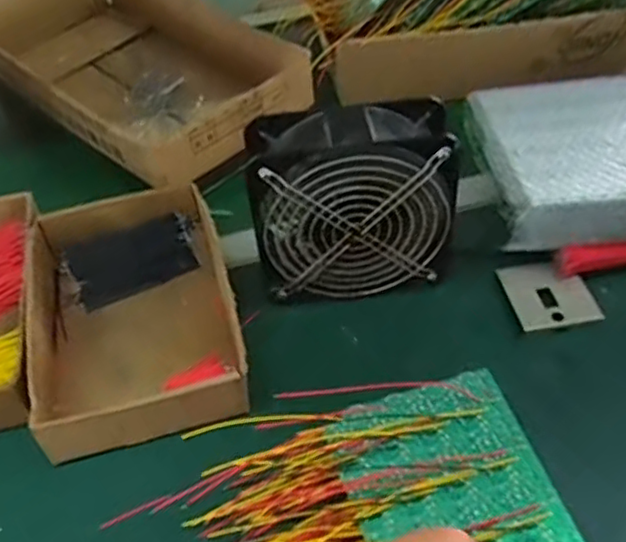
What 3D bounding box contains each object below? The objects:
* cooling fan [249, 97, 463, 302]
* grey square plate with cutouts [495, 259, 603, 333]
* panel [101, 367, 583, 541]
[{"bbox_3d":[0.030,-0.052,0.514,0.142,0.142,0.062,-6,45,0],"label":"cooling fan"},{"bbox_3d":[0.188,0.018,0.530,0.062,0.010,0.061,-10,52,1],"label":"grey square plate with cutouts"},{"bbox_3d":[0.041,0.155,0.372,0.215,0.040,0.198,-19,47,-12],"label":"panel"}]

